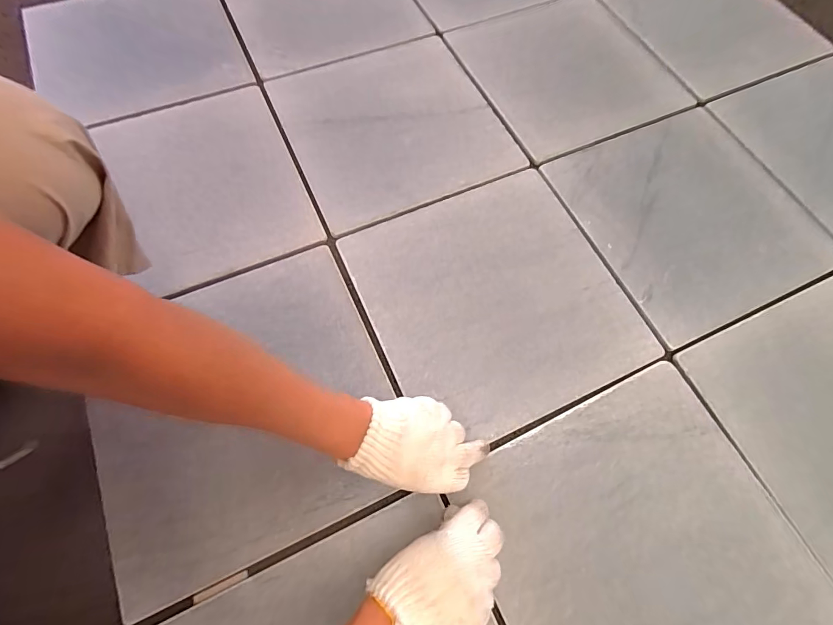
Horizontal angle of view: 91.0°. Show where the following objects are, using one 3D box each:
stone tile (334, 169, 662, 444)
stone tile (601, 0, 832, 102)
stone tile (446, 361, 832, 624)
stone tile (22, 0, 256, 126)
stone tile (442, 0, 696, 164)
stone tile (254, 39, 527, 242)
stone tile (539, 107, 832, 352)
[{"bbox_3d":[0.092,-0.019,0.505,0.293,0.011,0.298,-22,71,-11],"label":"stone tile"},{"bbox_3d":[0.531,-0.523,0.727,0.299,0.012,0.303,-21,70,-11],"label":"stone tile"},{"bbox_3d":[0.225,0.241,0.405,0.298,0.009,0.293,-23,71,-11],"label":"stone tile"},{"bbox_3d":[-0.455,-0.428,0.650,0.308,0.022,0.297,-23,71,-11],"label":"stone tile"},{"bbox_3d":[0.246,-0.401,0.663,0.307,0.022,0.294,-22,71,-11],"label":"stone tile"},{"bbox_3d":[-0.037,-0.280,0.607,0.299,0.012,0.298,-23,71,-11],"label":"stone tile"},{"bbox_3d":[0.376,-0.140,0.569,0.300,0.021,0.303,-23,71,-11],"label":"stone tile"}]

